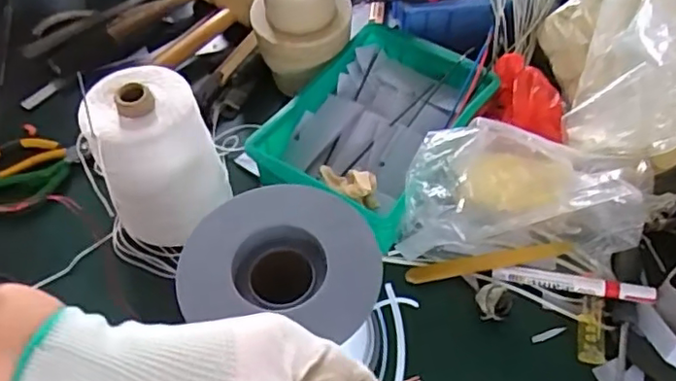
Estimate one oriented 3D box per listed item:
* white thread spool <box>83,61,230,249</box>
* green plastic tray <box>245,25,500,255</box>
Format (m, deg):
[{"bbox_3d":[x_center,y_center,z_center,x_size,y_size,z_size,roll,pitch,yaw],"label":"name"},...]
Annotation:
[{"bbox_3d":[-0.171,-0.028,0.609,0.102,0.167,0.096,-1,54,1],"label":"white thread spool"},{"bbox_3d":[0.045,-0.072,0.676,0.178,0.053,0.253,31,61,22],"label":"green plastic tray"}]

